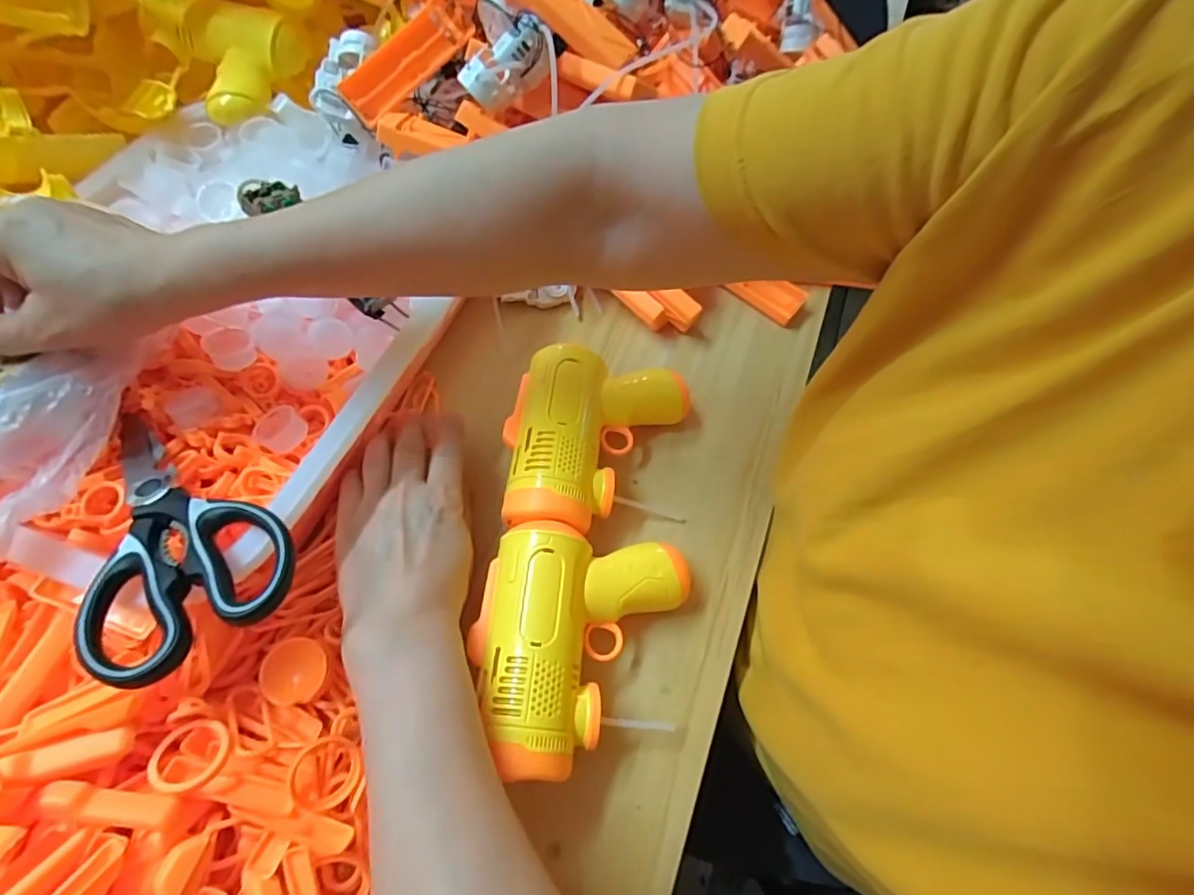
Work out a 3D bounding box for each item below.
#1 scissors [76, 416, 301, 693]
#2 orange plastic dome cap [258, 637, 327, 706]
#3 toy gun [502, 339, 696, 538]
[{"bbox_3d":[-0.228,0.032,0.298,0.086,0.021,0.199,-39,51,-20],"label":"scissors"},{"bbox_3d":[-0.173,0.127,0.322,0.036,0.005,0.035,1,62,-2],"label":"orange plastic dome cap"},{"bbox_3d":[0.004,-0.002,0.397,0.125,0.061,0.126,1,62,-2],"label":"toy gun"}]

